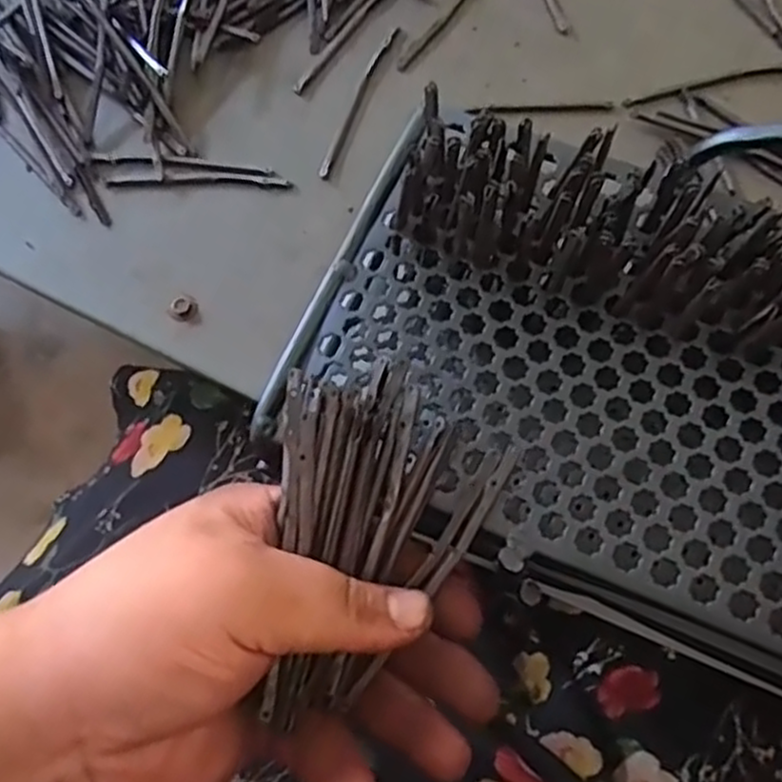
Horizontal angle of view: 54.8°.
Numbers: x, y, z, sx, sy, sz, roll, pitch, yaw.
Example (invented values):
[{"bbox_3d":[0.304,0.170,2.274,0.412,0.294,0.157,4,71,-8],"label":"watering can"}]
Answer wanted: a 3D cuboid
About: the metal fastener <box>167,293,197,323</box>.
[{"bbox_3d":[-0.101,-0.041,0.366,0.013,0.008,0.015,-3,70,1],"label":"metal fastener"}]

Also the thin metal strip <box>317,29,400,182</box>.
[{"bbox_3d":[-0.017,-0.151,0.391,0.007,0.010,0.093,22,72,10],"label":"thin metal strip"}]

